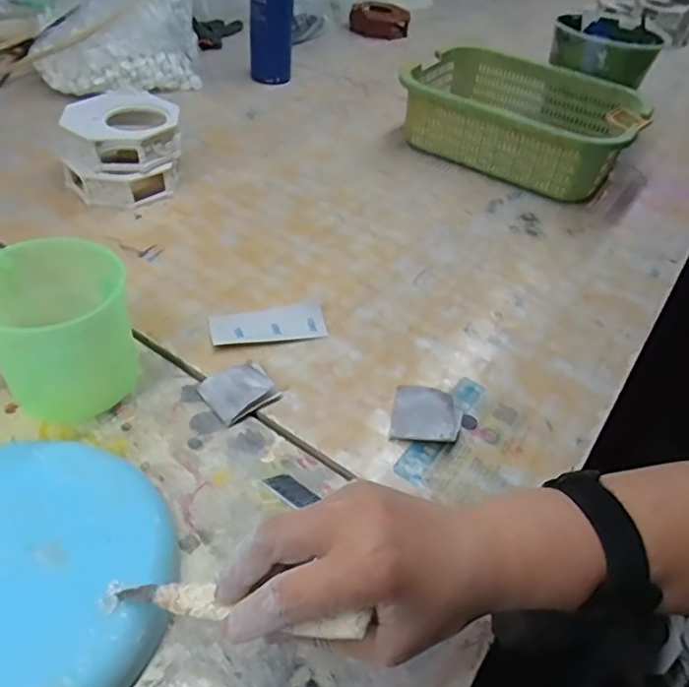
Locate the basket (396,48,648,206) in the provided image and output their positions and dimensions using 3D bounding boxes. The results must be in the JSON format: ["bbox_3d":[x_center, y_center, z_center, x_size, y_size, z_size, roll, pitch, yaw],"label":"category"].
[{"bbox_3d":[0.234,-0.300,0.796,0.282,0.092,0.230,26,47,19],"label":"basket"}]

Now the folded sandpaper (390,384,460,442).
[{"bbox_3d":[0.063,0.054,0.452,0.050,0.015,0.050,11,44,4],"label":"folded sandpaper"}]

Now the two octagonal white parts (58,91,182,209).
[{"bbox_3d":[-0.240,-0.213,0.644,0.125,0.082,0.115,-10,46,-17],"label":"two octagonal white parts"}]

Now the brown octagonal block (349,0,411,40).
[{"bbox_3d":[0.072,-0.649,1.181,0.116,0.041,0.125,8,43,1],"label":"brown octagonal block"}]

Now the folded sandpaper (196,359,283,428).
[{"bbox_3d":[-0.080,0.035,0.455,0.051,0.010,0.045,-24,52,-29],"label":"folded sandpaper"}]

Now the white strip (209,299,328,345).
[{"bbox_3d":[-0.066,-0.017,0.518,0.097,0.004,0.045,-8,45,-15],"label":"white strip"}]

